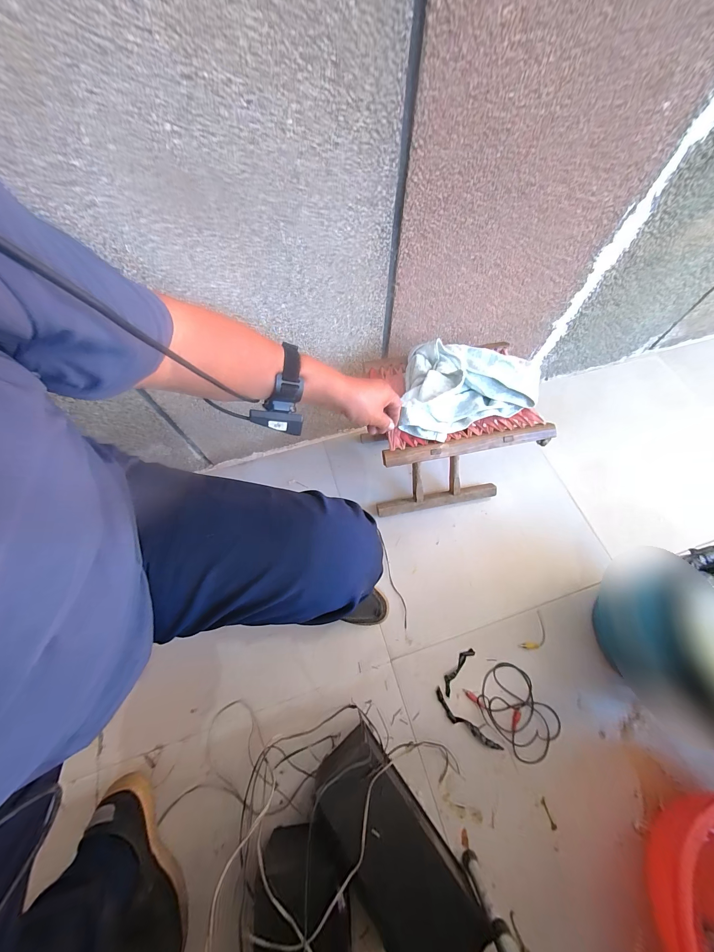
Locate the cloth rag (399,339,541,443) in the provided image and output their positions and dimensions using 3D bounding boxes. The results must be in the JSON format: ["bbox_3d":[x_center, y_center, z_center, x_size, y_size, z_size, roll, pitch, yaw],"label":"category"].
[{"bbox_3d":[0.217,-0.157,0.566,0.254,0.068,0.193,9,63,4],"label":"cloth rag"}]

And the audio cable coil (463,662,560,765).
[{"bbox_3d":[0.324,0.471,0.610,0.127,0.026,0.165,-31,69,-14],"label":"audio cable coil"}]

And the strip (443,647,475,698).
[{"bbox_3d":[0.213,0.411,0.655,0.023,0.005,0.106,38,69,17],"label":"strip"}]

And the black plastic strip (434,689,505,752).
[{"bbox_3d":[0.217,0.494,0.615,0.150,0.005,0.029,37,69,17],"label":"black plastic strip"}]

